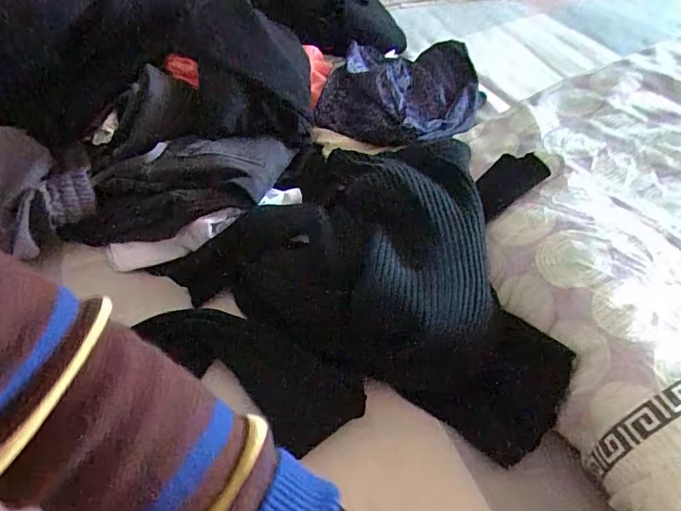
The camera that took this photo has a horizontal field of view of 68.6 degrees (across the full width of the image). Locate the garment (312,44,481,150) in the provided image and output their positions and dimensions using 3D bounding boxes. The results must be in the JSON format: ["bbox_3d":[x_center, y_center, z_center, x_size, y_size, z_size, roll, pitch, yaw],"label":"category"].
[{"bbox_3d":[0.092,-0.258,0.758,0.223,0.066,0.250,12,50,15],"label":"garment"}]

